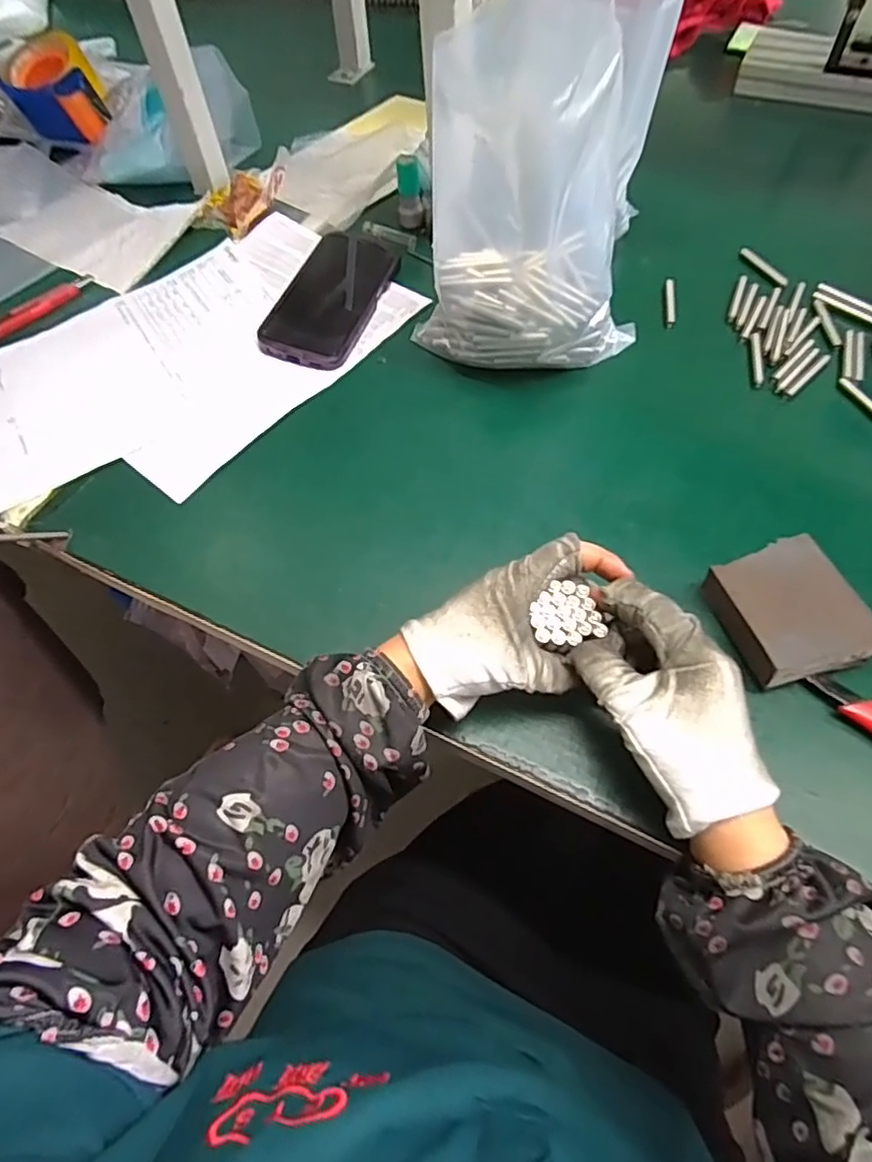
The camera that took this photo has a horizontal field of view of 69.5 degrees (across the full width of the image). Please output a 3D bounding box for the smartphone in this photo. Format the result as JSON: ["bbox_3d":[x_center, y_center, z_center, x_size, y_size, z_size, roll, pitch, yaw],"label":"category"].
[{"bbox_3d":[-0.094,-0.256,0.565,0.080,0.017,0.170,12,61,11],"label":"smartphone"}]

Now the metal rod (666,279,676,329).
[{"bbox_3d":[0.203,-0.240,0.545,0.008,0.005,0.061,6,60,8],"label":"metal rod"}]

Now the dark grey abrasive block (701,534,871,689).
[{"bbox_3d":[0.206,0.019,0.374,0.073,0.030,0.079,-14,59,-4],"label":"dark grey abrasive block"}]

